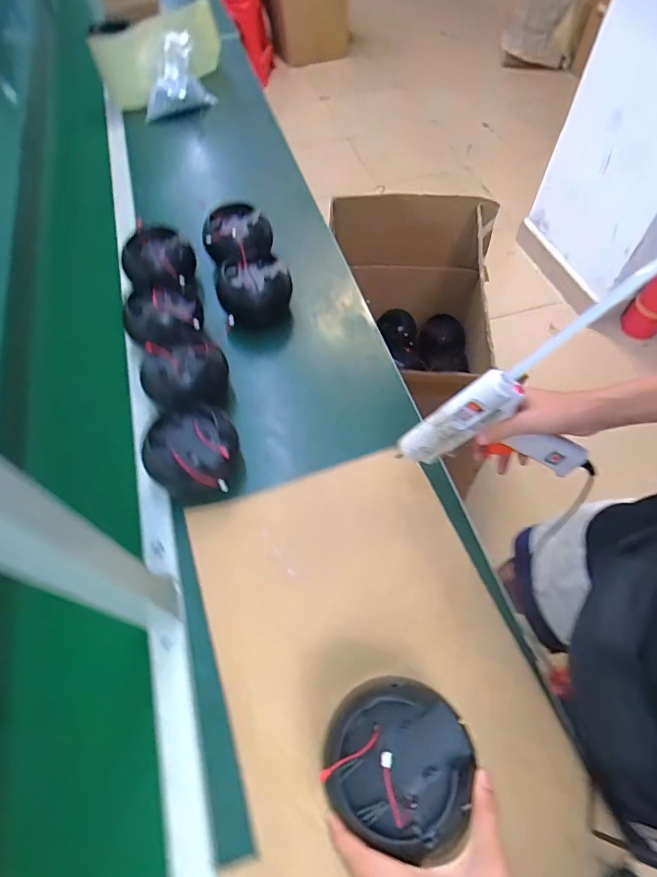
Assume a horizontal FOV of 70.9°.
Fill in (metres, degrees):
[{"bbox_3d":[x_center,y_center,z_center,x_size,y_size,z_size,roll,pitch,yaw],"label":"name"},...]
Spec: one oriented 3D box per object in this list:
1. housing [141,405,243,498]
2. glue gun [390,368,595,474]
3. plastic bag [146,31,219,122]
[{"bbox_3d":[-0.180,0.015,0.634,0.127,0.058,0.120,12,61,7],"label":"housing"},{"bbox_3d":[0.188,-0.020,0.545,0.211,0.134,0.040,3,43,20],"label":"glue gun"},{"bbox_3d":[-0.419,-0.951,1.222,0.194,0.132,0.117,-36,66,-18],"label":"plastic bag"}]

